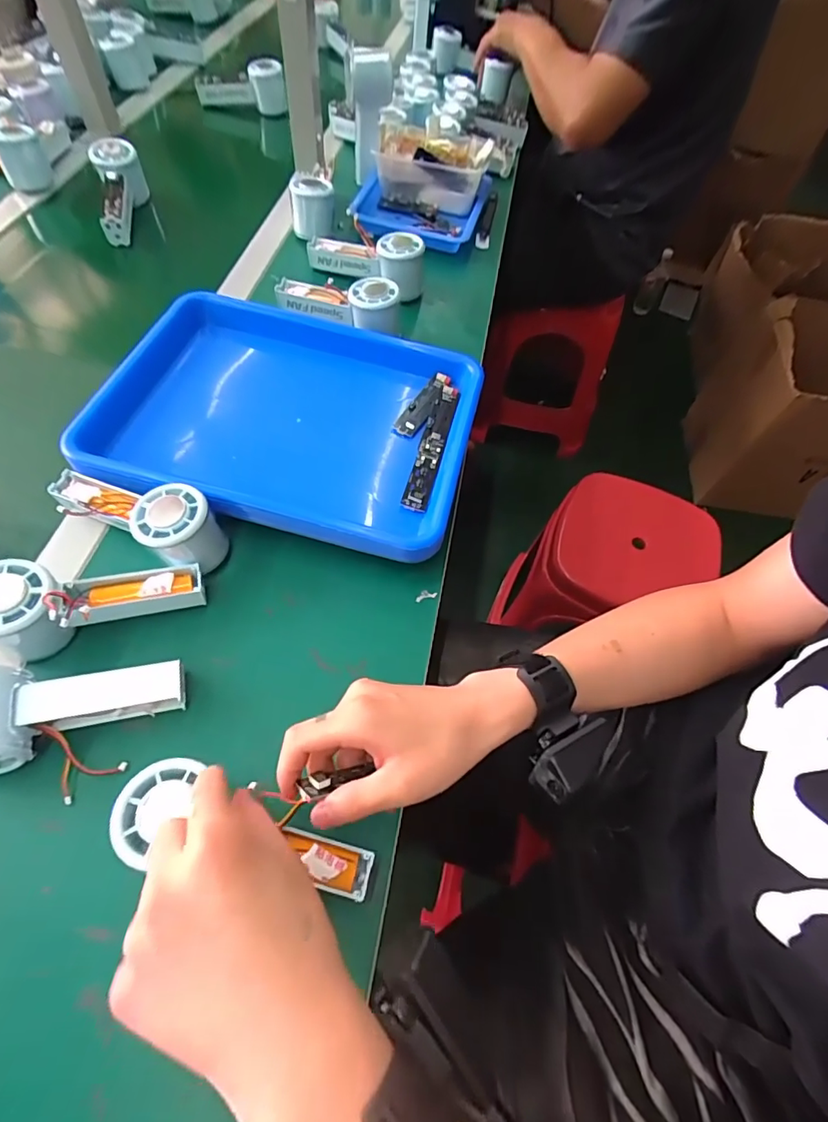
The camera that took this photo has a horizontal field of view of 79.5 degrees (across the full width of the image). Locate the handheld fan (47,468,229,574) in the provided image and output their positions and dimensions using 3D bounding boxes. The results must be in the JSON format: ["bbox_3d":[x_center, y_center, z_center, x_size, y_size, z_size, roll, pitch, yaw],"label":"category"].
[{"bbox_3d":[-0.234,-0.040,0.415,0.147,0.062,0.055,23,61,9],"label":"handheld fan"}]

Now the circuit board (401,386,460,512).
[{"bbox_3d":[0.018,-0.116,0.486,0.024,0.009,0.157,14,60,4],"label":"circuit board"}]

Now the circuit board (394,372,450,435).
[{"bbox_3d":[0.010,-0.163,0.514,0.025,0.008,0.088,25,61,10],"label":"circuit board"}]

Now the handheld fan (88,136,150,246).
[{"bbox_3d":[-0.396,-0.497,0.674,0.056,0.065,0.153,-12,62,-11],"label":"handheld fan"}]

